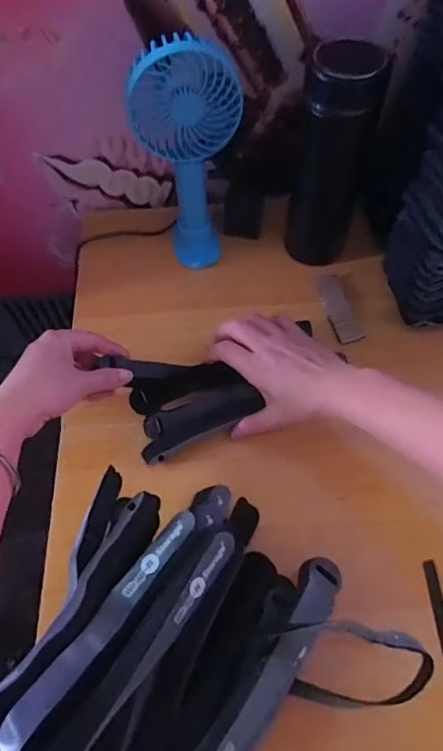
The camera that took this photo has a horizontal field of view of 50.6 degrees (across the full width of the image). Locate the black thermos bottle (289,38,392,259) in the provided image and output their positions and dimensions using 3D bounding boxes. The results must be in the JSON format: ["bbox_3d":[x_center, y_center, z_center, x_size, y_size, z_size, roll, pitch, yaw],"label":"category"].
[{"bbox_3d":[0.107,-0.203,0.462,0.067,0.191,0.060,15,62,10],"label":"black thermos bottle"}]

